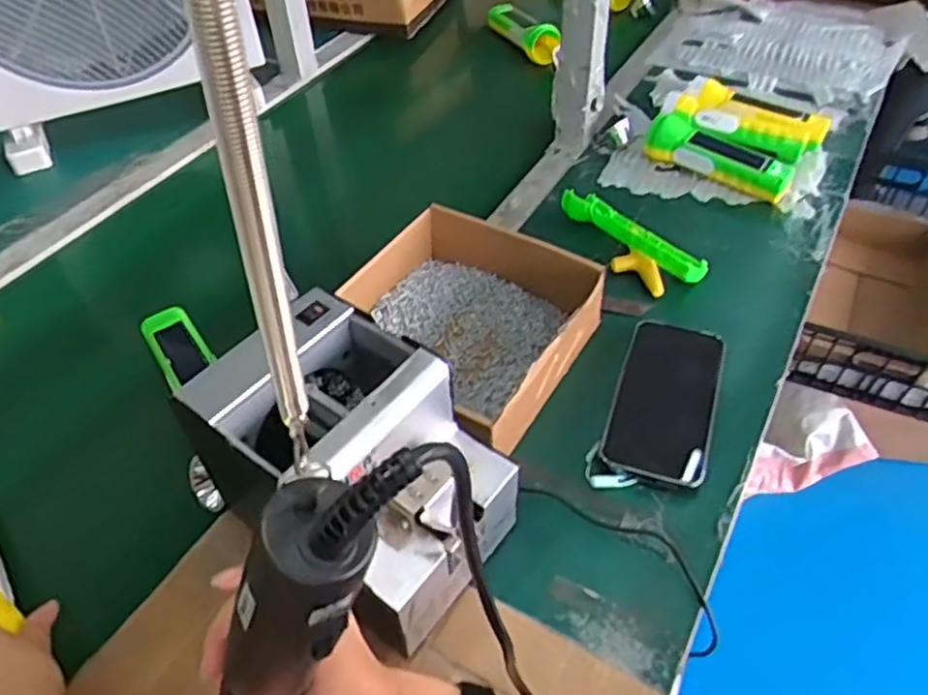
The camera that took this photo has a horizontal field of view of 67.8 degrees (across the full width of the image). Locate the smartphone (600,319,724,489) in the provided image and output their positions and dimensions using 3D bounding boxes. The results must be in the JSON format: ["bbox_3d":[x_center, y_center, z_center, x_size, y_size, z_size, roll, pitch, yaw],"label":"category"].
[{"bbox_3d":[0.169,0.040,0.574,0.081,0.012,0.161,17,55,11],"label":"smartphone"}]

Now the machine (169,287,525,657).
[{"bbox_3d":[-0.067,0.079,0.466,0.180,0.138,0.126,32,56,25],"label":"machine"}]

